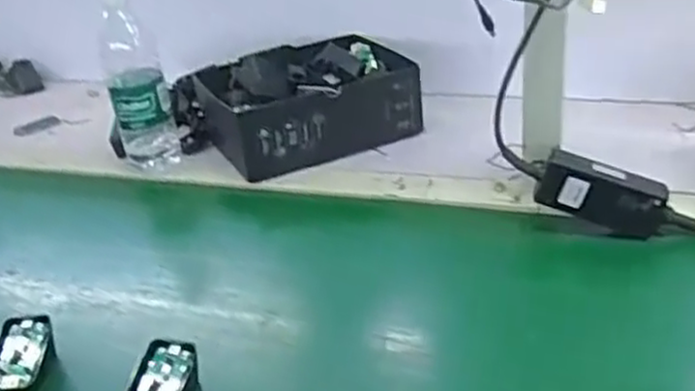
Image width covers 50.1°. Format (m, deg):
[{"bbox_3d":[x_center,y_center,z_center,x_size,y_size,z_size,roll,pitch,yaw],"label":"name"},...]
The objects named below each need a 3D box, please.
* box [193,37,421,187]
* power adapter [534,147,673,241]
[{"bbox_3d":[-0.046,-0.120,0.948,0.253,0.092,0.181,-18,33,-18],"label":"box"},{"bbox_3d":[0.242,-0.001,0.703,0.117,0.051,0.032,20,35,10],"label":"power adapter"}]

